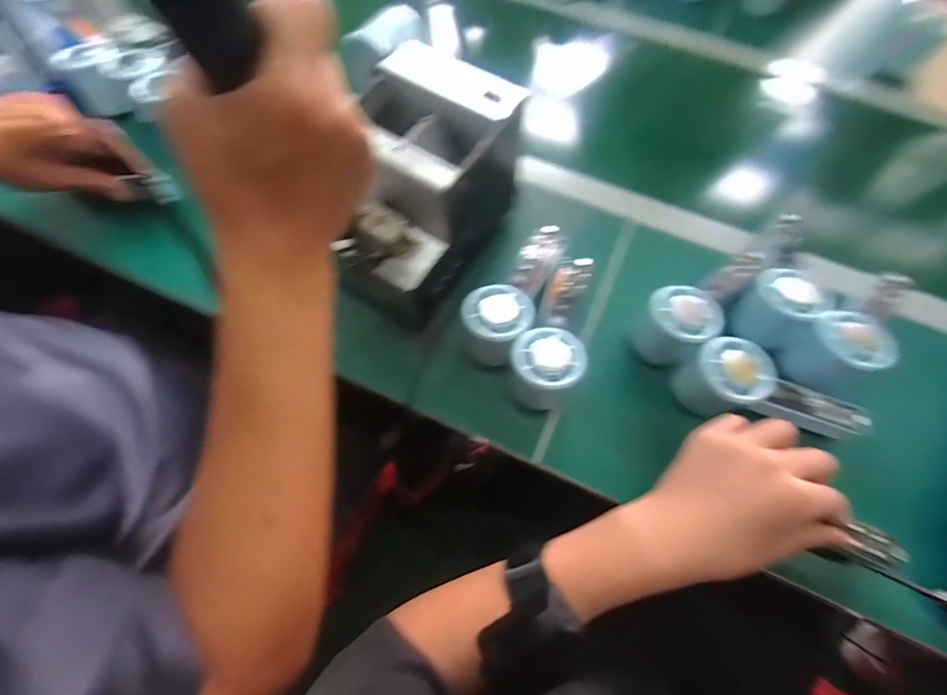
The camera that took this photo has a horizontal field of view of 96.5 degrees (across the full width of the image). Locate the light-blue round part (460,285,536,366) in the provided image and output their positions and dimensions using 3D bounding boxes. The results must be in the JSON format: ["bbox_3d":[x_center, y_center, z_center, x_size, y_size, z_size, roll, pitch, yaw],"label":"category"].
[{"bbox_3d":[0.021,-0.020,0.392,0.061,0.063,0.057,0,66,-1],"label":"light-blue round part"}]

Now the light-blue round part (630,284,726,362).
[{"bbox_3d":[0.186,-0.021,0.391,0.059,0.055,0.061,-35,71,-15],"label":"light-blue round part"}]

